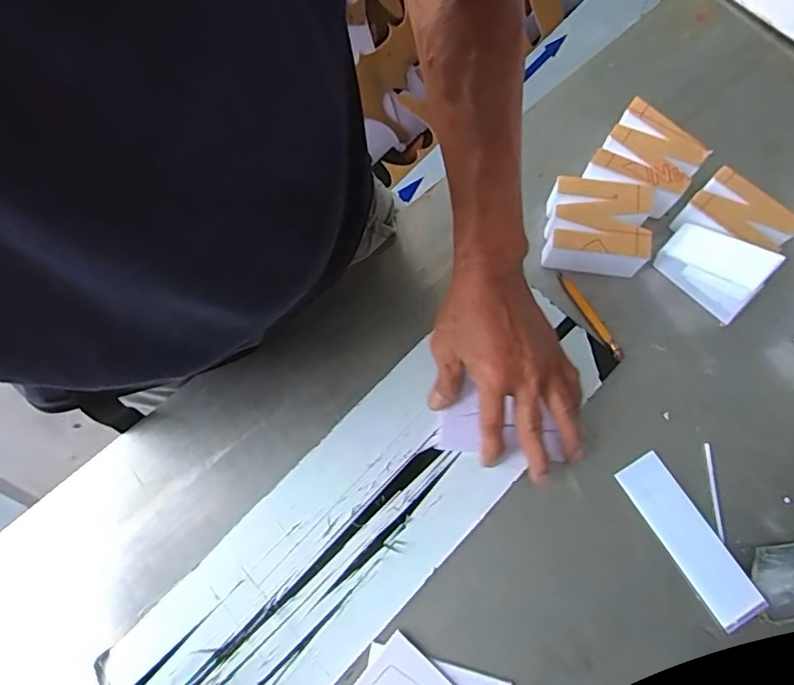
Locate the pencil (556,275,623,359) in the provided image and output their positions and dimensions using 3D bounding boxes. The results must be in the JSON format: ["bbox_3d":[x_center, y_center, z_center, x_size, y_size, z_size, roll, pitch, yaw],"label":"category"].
[{"bbox_3d":[0.174,-0.024,0.479,0.008,0.004,0.093,-30,75,-7],"label":"pencil"}]

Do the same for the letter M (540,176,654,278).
[{"bbox_3d":[0.179,-0.104,0.483,0.083,0.044,0.072,8,74,3],"label":"letter M"}]

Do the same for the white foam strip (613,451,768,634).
[{"bbox_3d":[0.234,0.157,0.428,0.039,0.005,0.138,-31,75,-8],"label":"white foam strip"}]

